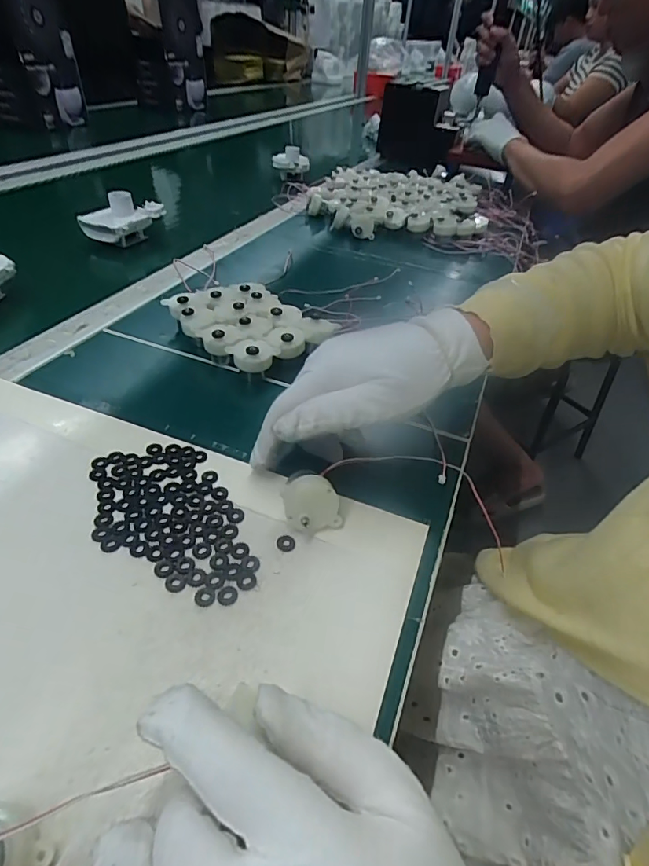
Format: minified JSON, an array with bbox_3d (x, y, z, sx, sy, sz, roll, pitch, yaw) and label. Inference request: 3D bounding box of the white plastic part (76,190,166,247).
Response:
[{"bbox_3d":[-0.263,-0.284,0.603,0.061,0.054,0.099,23,44,18],"label":"white plastic part"}]

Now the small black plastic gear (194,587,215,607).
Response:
[{"bbox_3d":[-0.063,0.086,0.243,0.010,0.004,0.011,3,41,-3],"label":"small black plastic gear"}]

